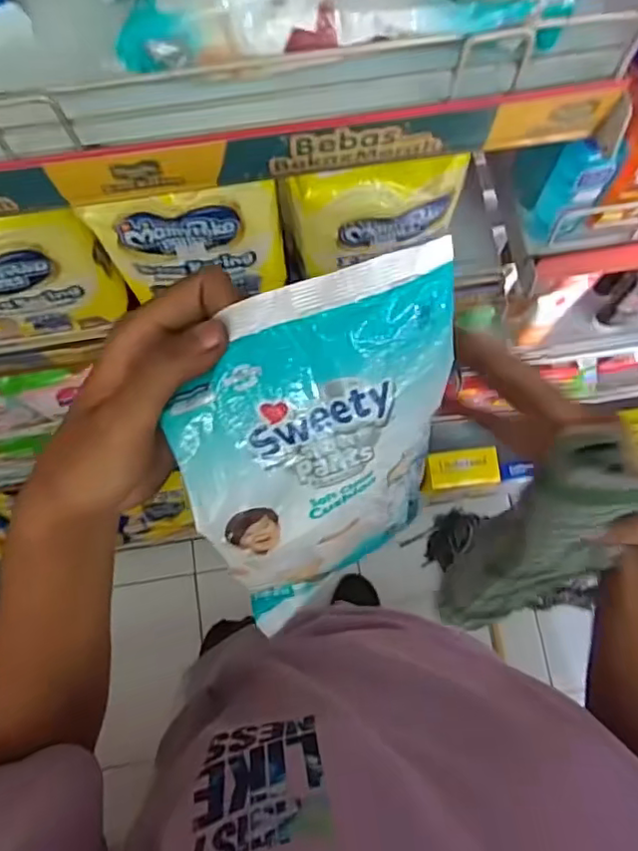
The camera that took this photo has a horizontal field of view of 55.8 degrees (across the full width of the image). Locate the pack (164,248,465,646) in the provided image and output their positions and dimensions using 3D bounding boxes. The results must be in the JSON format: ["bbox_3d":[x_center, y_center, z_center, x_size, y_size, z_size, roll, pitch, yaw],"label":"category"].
[{"bbox_3d":[0.009,0.026,0.292,0.127,0.196,0.035,-23,40,-9],"label":"pack"}]

